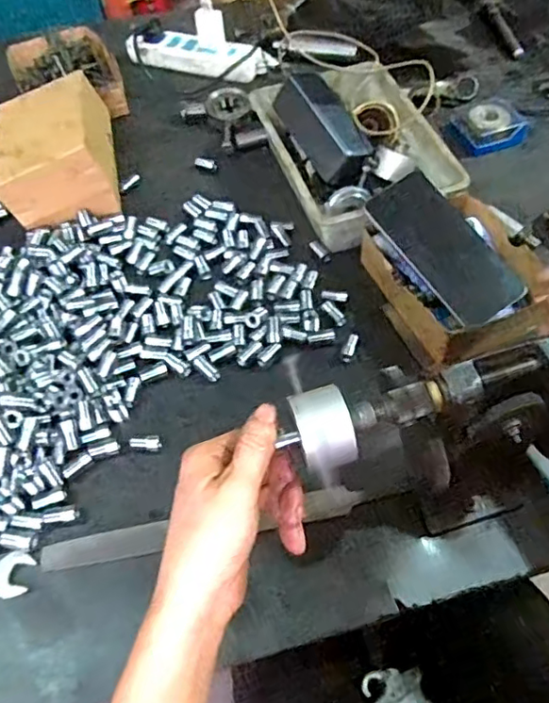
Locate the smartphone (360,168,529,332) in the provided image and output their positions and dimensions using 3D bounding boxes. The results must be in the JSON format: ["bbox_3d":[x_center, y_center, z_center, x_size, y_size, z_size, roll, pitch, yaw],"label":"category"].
[{"bbox_3d":[0.167,-0.102,0.561,0.076,0.014,0.160,-37,82,-3],"label":"smartphone"}]

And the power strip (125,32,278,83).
[{"bbox_3d":[-0.106,-0.432,0.840,0.214,0.033,0.068,5,56,6],"label":"power strip"}]

